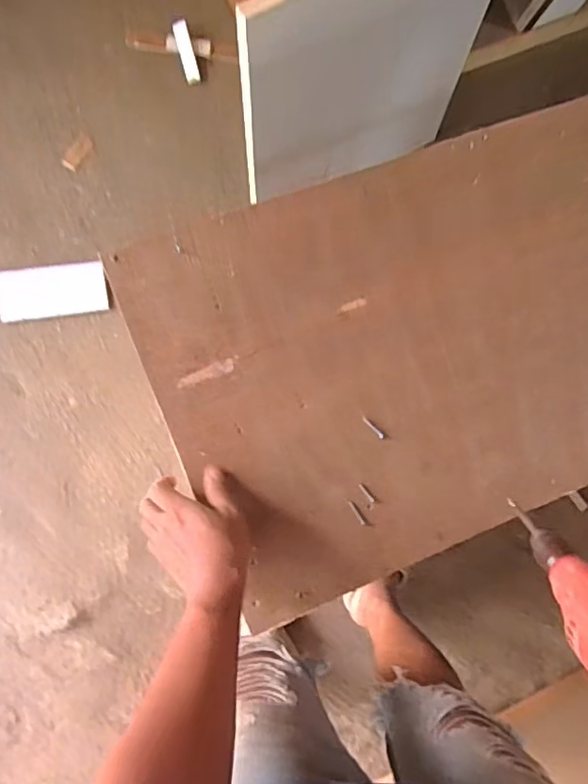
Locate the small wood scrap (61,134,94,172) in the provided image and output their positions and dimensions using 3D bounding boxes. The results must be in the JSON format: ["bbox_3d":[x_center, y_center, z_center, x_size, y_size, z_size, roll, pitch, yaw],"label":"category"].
[{"bbox_3d":[-0.457,-0.507,1.222,0.036,0.019,0.086,28,84,-6],"label":"small wood scrap"}]

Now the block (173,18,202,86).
[{"bbox_3d":[-0.236,-0.749,1.267,0.033,0.017,0.141,-16,90,-9],"label":"block"}]

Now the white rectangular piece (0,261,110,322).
[{"bbox_3d":[-0.496,-0.206,1.184,0.211,0.026,0.099,-8,86,-6],"label":"white rectangular piece"}]

